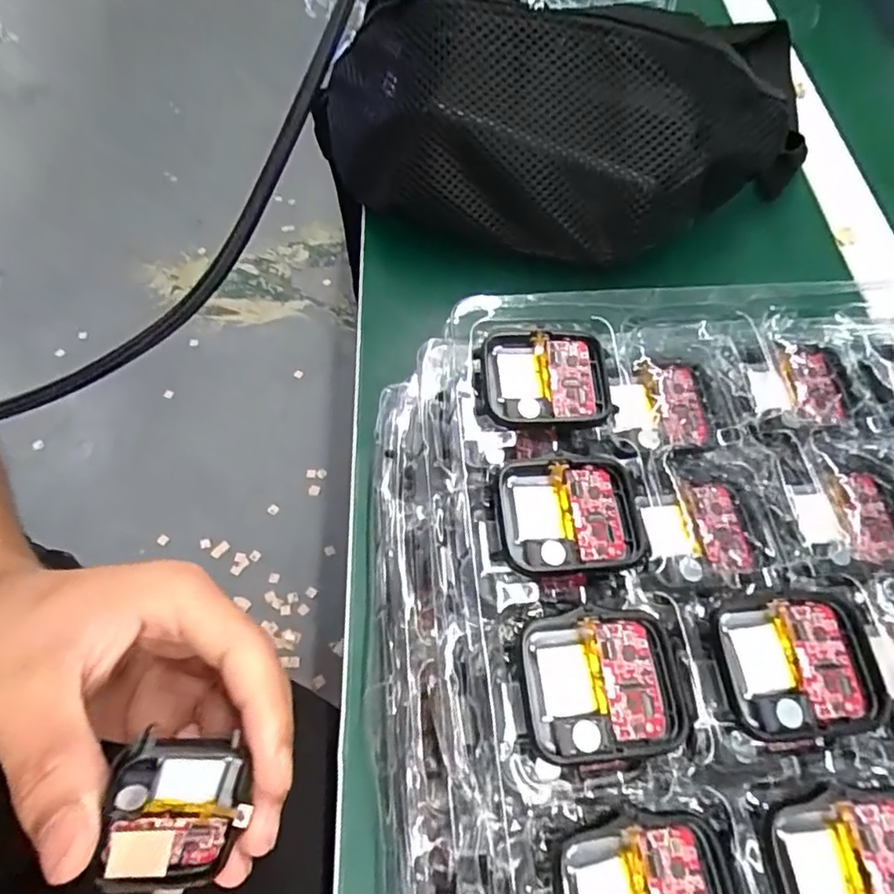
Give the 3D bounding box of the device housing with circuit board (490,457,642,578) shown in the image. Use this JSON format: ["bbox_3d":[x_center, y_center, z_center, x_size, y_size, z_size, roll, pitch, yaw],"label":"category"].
[{"bbox_3d":[0.038,0.021,0.186,0.046,0.006,0.037,-3,63,-5],"label":"device housing with circuit board"}]

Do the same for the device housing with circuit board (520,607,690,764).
[{"bbox_3d":[0.043,0.065,0.164,0.044,0.005,0.037,1,63,-4],"label":"device housing with circuit board"}]

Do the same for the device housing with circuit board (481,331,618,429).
[{"bbox_3d":[0.035,-0.024,0.208,0.045,0.006,0.038,-2,63,-5],"label":"device housing with circuit board"}]

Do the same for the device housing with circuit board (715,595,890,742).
[{"bbox_3d":[0.102,0.061,0.168,0.045,0.005,0.036,-1,63,-5],"label":"device housing with circuit board"}]

